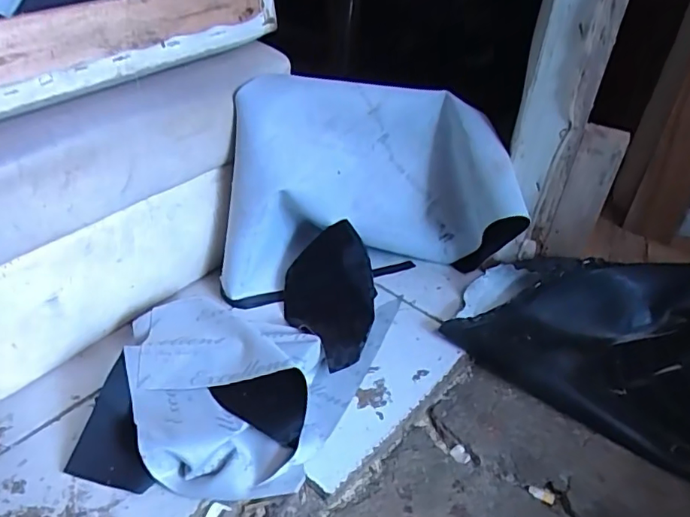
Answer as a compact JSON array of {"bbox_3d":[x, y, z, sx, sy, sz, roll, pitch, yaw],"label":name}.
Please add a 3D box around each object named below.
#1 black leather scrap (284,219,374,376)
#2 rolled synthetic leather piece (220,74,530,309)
[{"bbox_3d":[-0.026,0.056,0.730,0.129,0.094,0.197,6,38,5],"label":"black leather scrap"},{"bbox_3d":[0.031,-0.094,0.772,0.398,0.257,0.169,-1,38,-3],"label":"rolled synthetic leather piece"}]

